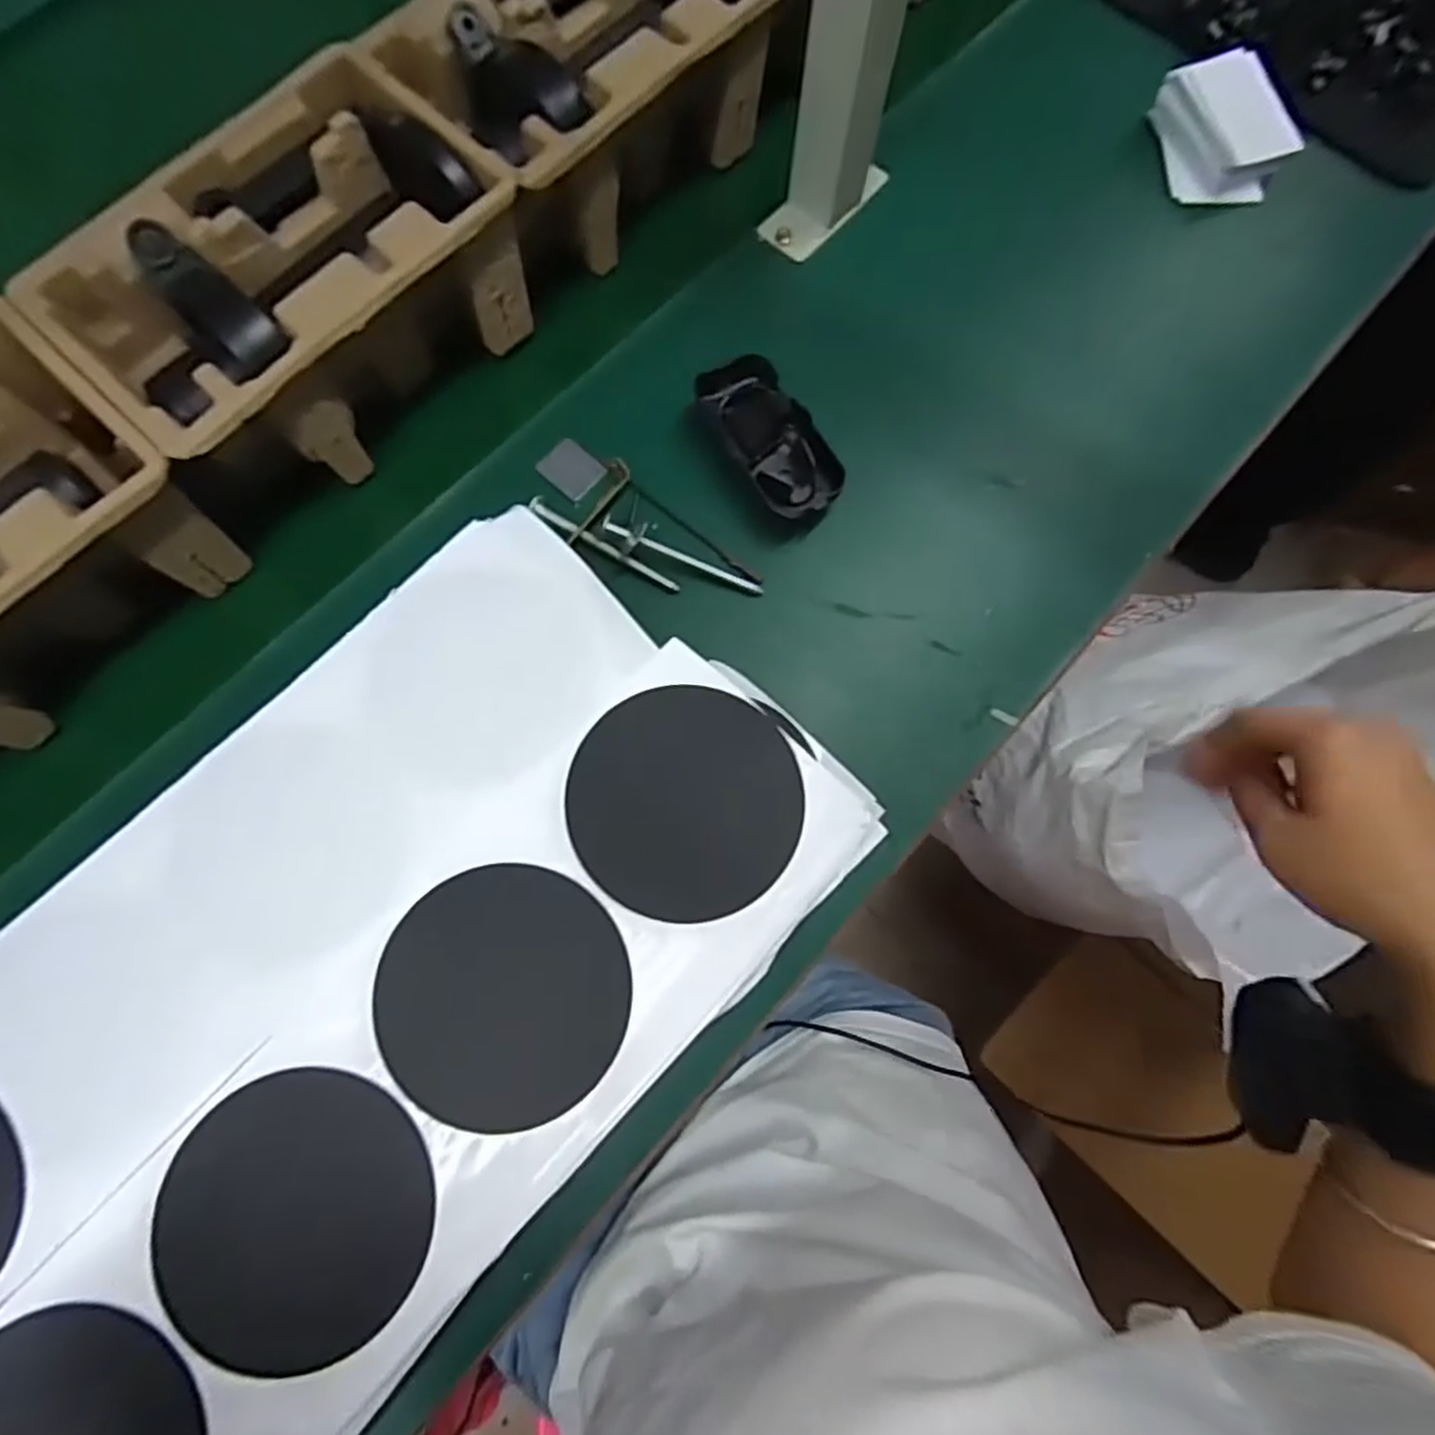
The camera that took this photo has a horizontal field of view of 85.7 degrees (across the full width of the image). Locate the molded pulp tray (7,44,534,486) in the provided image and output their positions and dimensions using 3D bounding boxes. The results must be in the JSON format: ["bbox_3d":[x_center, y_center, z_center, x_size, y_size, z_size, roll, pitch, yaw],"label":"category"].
[{"bbox_3d":[-0.235,-0.238,0.439,0.147,0.100,0.223,42,78,5],"label":"molded pulp tray"}]

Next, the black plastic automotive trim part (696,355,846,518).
[{"bbox_3d":[0.034,-0.169,0.478,0.050,0.033,0.108,-28,79,-8],"label":"black plastic automotive trim part"}]

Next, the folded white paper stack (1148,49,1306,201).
[{"bbox_3d":[0.354,-0.412,0.537,0.075,0.034,0.089,-11,77,-4],"label":"folded white paper stack"}]

